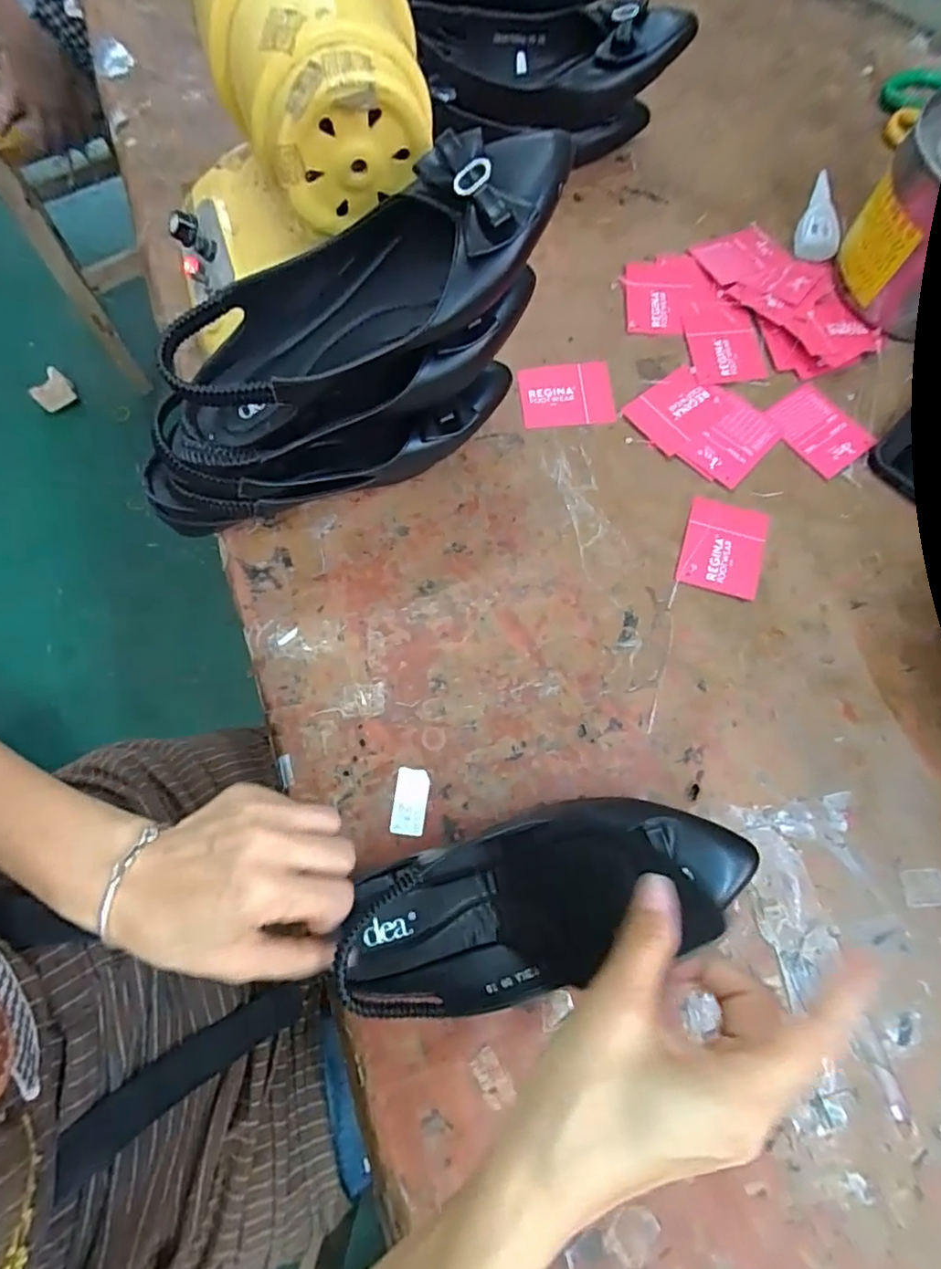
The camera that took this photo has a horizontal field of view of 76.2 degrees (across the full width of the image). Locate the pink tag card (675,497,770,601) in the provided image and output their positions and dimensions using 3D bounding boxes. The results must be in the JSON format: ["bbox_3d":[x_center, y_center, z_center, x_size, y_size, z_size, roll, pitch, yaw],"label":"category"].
[{"bbox_3d":[0.182,-0.062,0.432,0.056,0.004,0.069,17,74,5],"label":"pink tag card"}]

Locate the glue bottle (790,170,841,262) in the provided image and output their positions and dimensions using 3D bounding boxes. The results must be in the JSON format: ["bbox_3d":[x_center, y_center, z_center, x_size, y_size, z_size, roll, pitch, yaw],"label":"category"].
[{"bbox_3d":[0.297,-0.358,0.514,0.030,0.020,0.079,3,85,1],"label":"glue bottle"}]

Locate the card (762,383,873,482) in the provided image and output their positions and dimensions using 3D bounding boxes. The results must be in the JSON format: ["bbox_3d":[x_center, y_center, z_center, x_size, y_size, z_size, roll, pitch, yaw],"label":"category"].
[{"bbox_3d":[0.267,-0.158,0.464,0.052,0.004,0.071,-37,76,-11],"label":"card"}]

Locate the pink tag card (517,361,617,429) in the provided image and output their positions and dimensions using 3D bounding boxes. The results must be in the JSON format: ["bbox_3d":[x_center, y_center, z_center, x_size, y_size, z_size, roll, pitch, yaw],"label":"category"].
[{"bbox_3d":[0.075,-0.190,0.473,0.071,0.005,0.054,-4,73,-1],"label":"pink tag card"}]

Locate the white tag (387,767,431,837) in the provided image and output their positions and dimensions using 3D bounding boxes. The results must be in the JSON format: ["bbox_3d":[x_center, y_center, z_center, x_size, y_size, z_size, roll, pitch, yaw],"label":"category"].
[{"bbox_3d":[-0.038,0.105,0.378,0.021,0.004,0.040,8,73,2],"label":"white tag"}]

